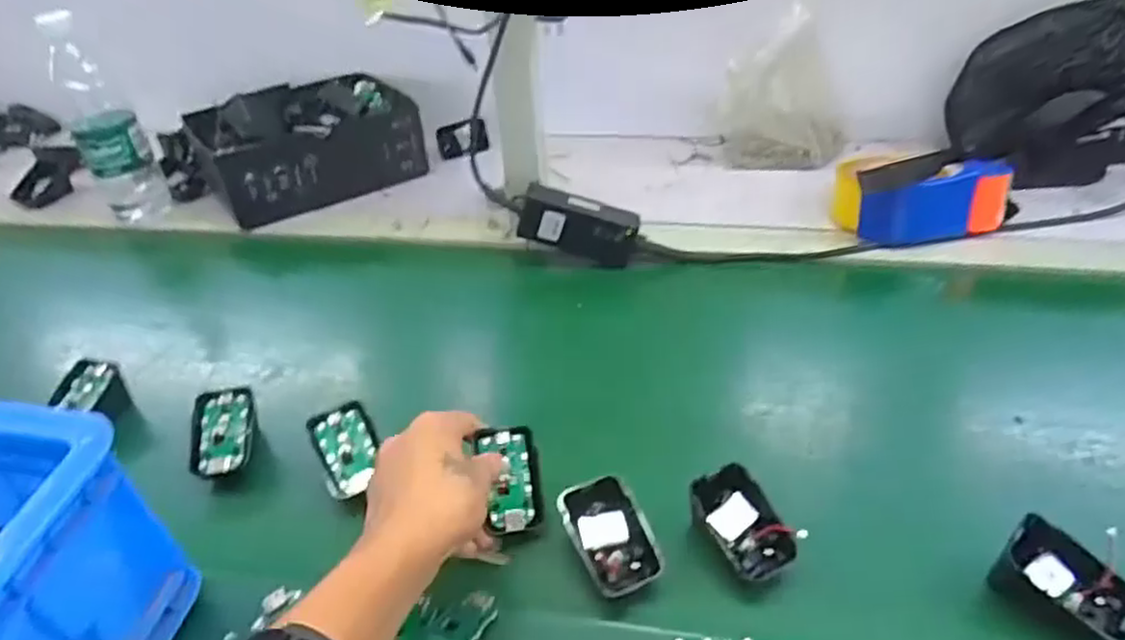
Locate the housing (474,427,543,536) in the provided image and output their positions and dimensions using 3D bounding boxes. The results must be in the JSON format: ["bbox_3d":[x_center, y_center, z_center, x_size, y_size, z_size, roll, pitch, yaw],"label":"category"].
[{"bbox_3d":[-0.033,0.108,0.481,0.035,0.015,0.070,-1,66,-19],"label":"housing"}]

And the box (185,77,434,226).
[{"bbox_3d":[-0.314,-0.225,0.887,0.245,0.088,0.187,-23,42,-22],"label":"box"}]

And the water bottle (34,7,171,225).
[{"bbox_3d":[-0.513,-0.221,0.796,0.069,0.212,0.058,-25,42,-24],"label":"water bottle"}]

